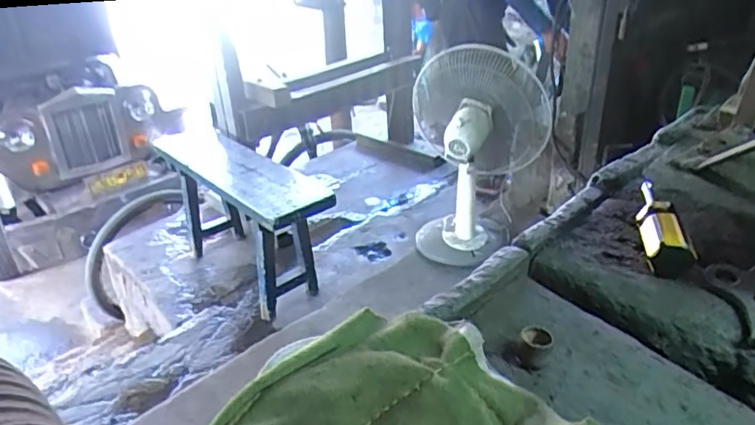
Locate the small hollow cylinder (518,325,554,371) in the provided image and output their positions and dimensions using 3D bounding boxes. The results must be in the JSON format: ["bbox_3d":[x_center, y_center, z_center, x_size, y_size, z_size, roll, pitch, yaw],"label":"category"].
[{"bbox_3d":[0.071,0.060,0.255,0.013,0.014,0.014,-3,30,2],"label":"small hollow cylinder"}]

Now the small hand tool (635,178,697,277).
[{"bbox_3d":[0.157,0.005,0.317,0.023,0.024,0.073,6,31,16],"label":"small hand tool"}]

